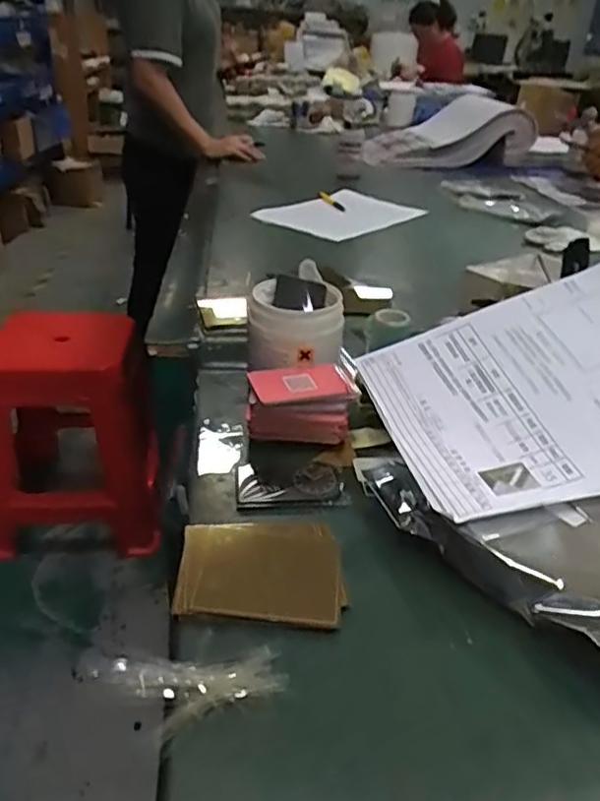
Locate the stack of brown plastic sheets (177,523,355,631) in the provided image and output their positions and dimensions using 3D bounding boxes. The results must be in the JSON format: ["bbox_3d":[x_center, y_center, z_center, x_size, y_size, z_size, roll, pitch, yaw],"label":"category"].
[{"bbox_3d":[-0.027,0.116,0.434,0.112,0.009,0.094,1,34,-6],"label":"stack of brown plastic sheets"}]

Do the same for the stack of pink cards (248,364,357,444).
[{"bbox_3d":[-0.001,0.002,0.570,0.093,0.052,0.062,-1,31,-6],"label":"stack of pink cards"}]

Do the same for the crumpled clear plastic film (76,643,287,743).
[{"bbox_3d":[-0.068,0.163,0.354,0.117,0.008,0.049,-1,31,-6],"label":"crumpled clear plastic film"}]

